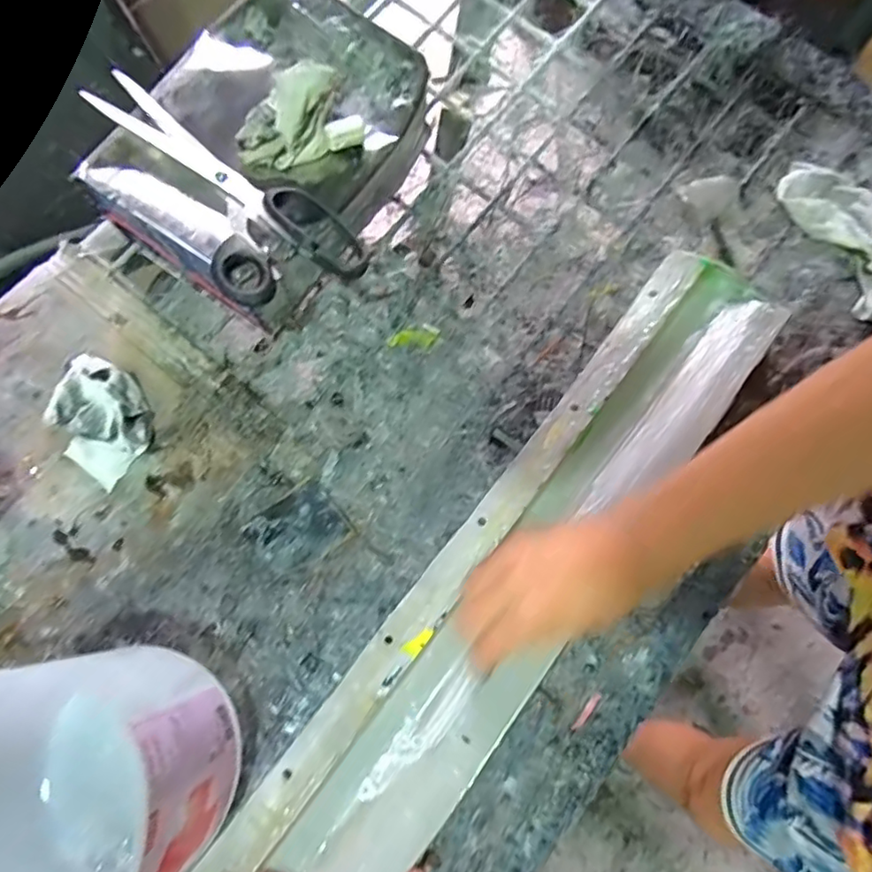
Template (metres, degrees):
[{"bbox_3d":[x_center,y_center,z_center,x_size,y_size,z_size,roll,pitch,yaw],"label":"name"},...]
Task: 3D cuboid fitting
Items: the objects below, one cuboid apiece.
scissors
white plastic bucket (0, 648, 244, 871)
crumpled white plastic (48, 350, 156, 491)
[{"bbox_3d":[-0.155,-0.183,0.415,0.094,0.028,0.229,-39,80,-12],"label":"scissors"},{"bbox_3d":[-0.205,0.209,0.345,0.148,0.158,0.136,1,74,-3],"label":"white plastic bucket"},{"bbox_3d":[-0.272,-0.017,0.463,0.070,0.034,0.103,-23,77,-9],"label":"crumpled white plastic"}]

